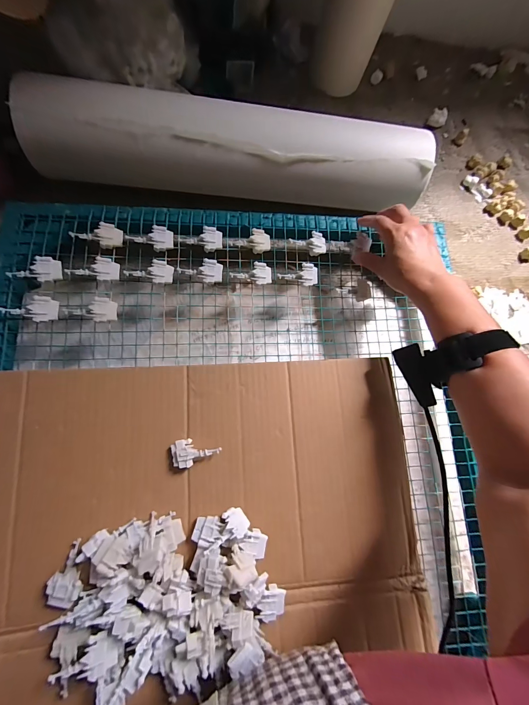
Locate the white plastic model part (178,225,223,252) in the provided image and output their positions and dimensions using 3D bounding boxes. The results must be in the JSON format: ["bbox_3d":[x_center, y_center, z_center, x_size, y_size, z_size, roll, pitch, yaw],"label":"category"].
[{"bbox_3d":[-0.070,-0.146,0.385,0.030,0.018,0.028,-6,79,-10],"label":"white plastic model part"}]

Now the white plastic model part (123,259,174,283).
[{"bbox_3d":[-0.140,-0.100,0.364,0.054,0.008,0.030,-1,78,-9],"label":"white plastic model part"}]

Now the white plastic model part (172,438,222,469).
[{"bbox_3d":[-0.075,0.110,0.327,0.052,0.016,0.027,-3,78,-9],"label":"white plastic model part"}]

